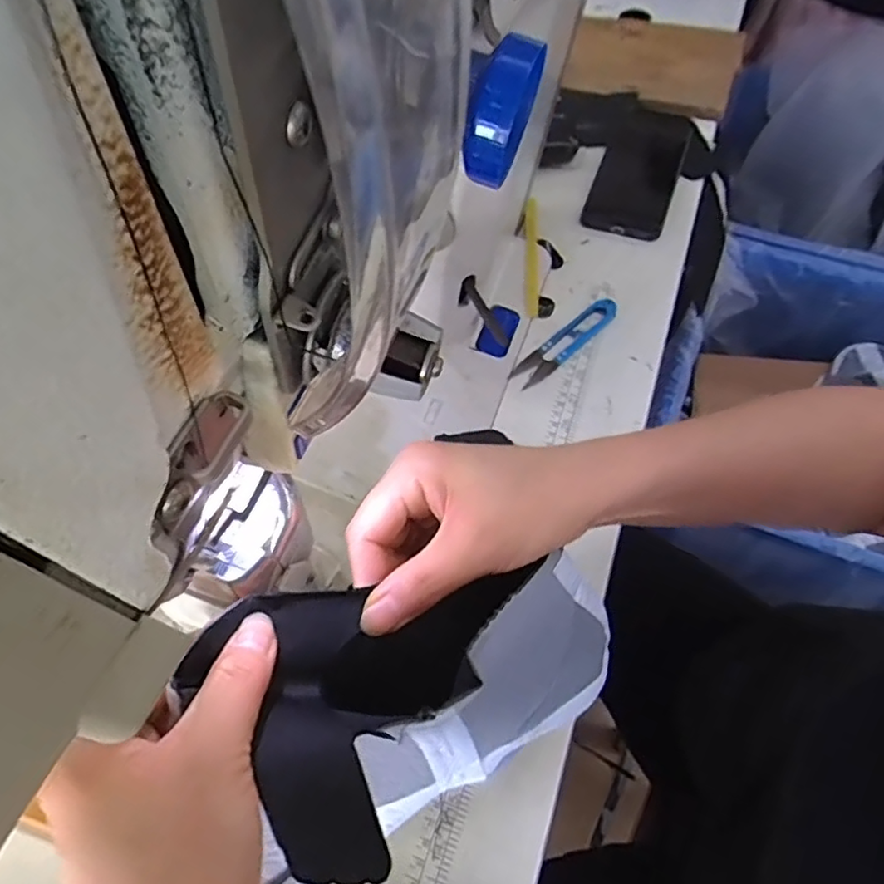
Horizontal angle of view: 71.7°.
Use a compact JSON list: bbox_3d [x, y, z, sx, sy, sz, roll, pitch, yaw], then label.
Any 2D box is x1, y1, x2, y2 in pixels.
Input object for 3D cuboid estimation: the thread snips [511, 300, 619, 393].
[{"bbox_3d":[0.105,-0.087,0.520,0.108,0.015,0.026,-38,65,-17],"label":"thread snips"}]

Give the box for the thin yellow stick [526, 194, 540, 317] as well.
[{"bbox_3d":[0.084,-0.177,0.572,0.012,0.013,0.138,1,60,4],"label":"thin yellow stick"}]

